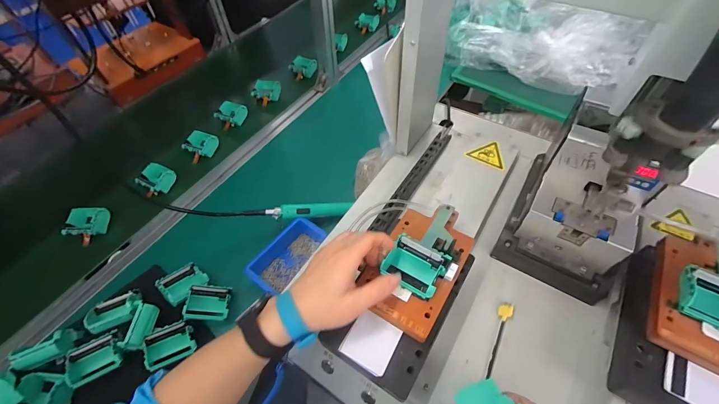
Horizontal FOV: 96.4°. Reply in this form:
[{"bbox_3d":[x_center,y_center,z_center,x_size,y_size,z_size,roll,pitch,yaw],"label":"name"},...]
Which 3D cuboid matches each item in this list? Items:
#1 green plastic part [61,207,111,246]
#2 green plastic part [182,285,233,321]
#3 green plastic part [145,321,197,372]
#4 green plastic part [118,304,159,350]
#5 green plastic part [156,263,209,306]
[{"bbox_3d":[-0.577,0.049,0.681,0.072,0.031,0.082,-4,54,-1],"label":"green plastic part"},{"bbox_3d":[-0.262,0.173,0.557,0.071,0.028,0.057,21,56,-38],"label":"green plastic part"},{"bbox_3d":[-0.305,0.228,0.518,0.064,0.031,0.054,-25,57,-15],"label":"green plastic part"},{"bbox_3d":[-0.351,0.201,0.516,0.025,0.031,0.067,9,55,9],"label":"green plastic part"},{"bbox_3d":[-0.321,0.147,0.578,0.061,0.039,0.069,36,26,18],"label":"green plastic part"}]

